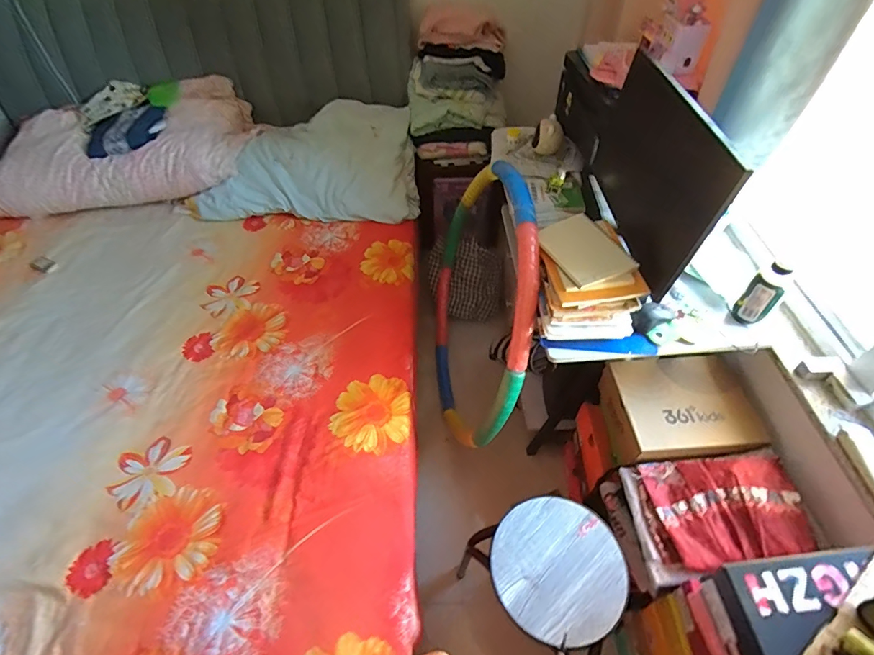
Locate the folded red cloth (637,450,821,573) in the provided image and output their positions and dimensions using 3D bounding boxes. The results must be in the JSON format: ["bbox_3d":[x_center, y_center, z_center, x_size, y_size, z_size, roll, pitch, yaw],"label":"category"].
[{"bbox_3d":[0.610,0.373,0.905,0.279,0.070,0.235,-7,51,-5],"label":"folded red cloth"}]

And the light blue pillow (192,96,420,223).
[{"bbox_3d":[-0.523,-0.647,1.725,0.867,0.256,0.484,-3,50,-1],"label":"light blue pillow"}]

